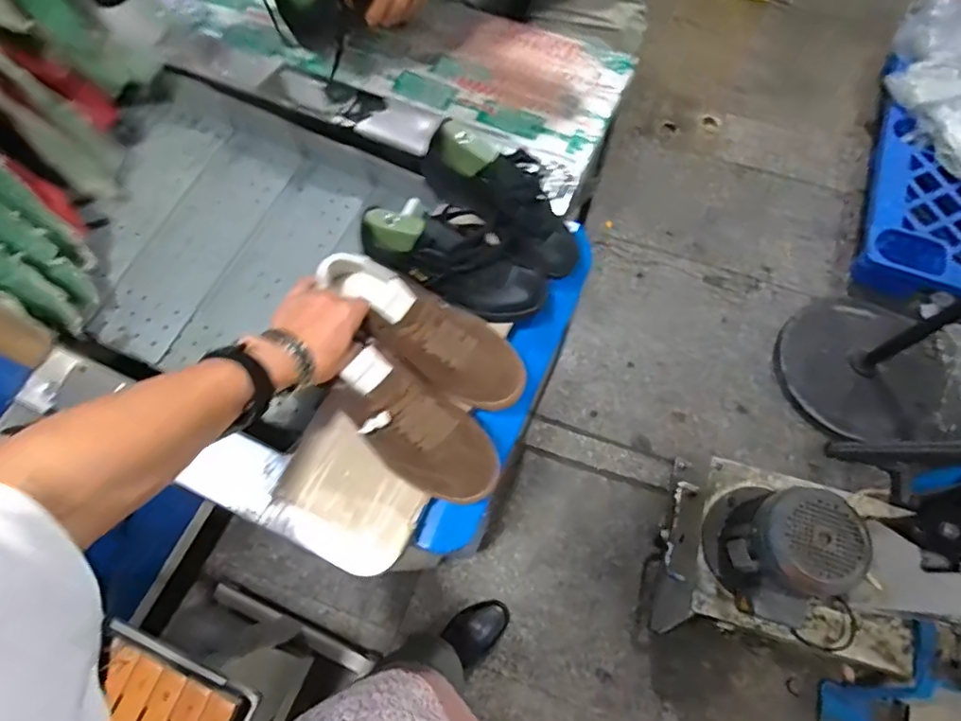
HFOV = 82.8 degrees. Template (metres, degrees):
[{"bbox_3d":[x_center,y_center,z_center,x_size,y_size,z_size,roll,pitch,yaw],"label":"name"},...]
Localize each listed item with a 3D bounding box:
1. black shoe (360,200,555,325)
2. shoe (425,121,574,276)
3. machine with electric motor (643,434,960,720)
[{"bbox_3d":[-0.028,-0.118,0.645,0.234,0.084,0.088,25,71,-9],"label":"black shoe"},{"bbox_3d":[0.031,-0.190,0.660,0.229,0.086,0.100,42,75,-3],"label":"shoe"},{"bbox_3d":[0.651,0.305,0.815,0.496,1.005,0.362,7,70,5],"label":"machine with electric motor"}]

